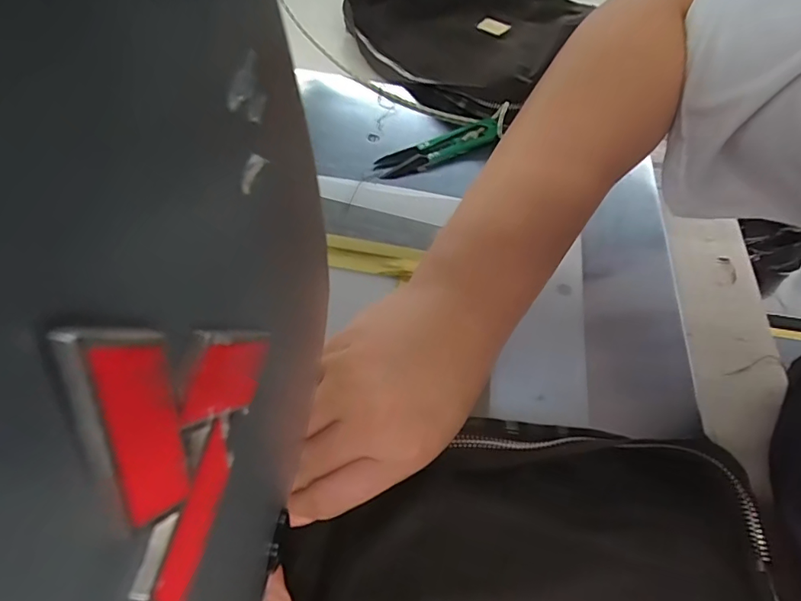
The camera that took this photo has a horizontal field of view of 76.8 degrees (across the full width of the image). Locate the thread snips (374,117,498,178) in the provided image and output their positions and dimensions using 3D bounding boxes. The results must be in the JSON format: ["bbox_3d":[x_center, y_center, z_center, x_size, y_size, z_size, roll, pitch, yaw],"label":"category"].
[{"bbox_3d":[0.030,-0.120,0.393,0.104,0.007,0.025,-27,63,-19],"label":"thread snips"}]

